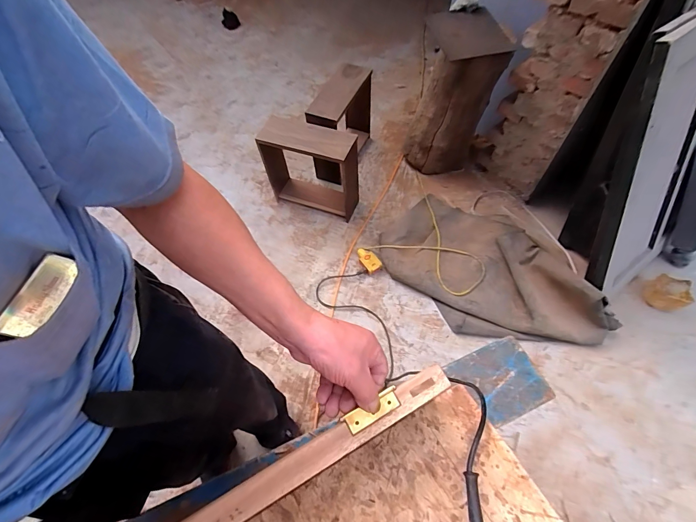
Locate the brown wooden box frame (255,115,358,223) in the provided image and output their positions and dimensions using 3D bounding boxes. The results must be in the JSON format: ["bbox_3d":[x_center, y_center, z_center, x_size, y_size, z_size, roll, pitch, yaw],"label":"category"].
[{"bbox_3d":[-0.165,-0.382,1.447,0.421,0.390,0.155,16,60,13],"label":"brown wooden box frame"}]

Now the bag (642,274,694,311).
[{"bbox_3d":[1.216,0.126,1.276,0.107,0.101,0.130,-27,60,-13],"label":"bag"}]

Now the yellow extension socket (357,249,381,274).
[{"bbox_3d":[0.085,-0.004,1.420,0.063,0.039,0.124,-30,61,-15],"label":"yellow extension socket"}]

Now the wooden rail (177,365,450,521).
[{"bbox_3d":[-0.203,0.287,0.302,0.709,0.018,0.031,-26,60,-13],"label":"wooden rail"}]

